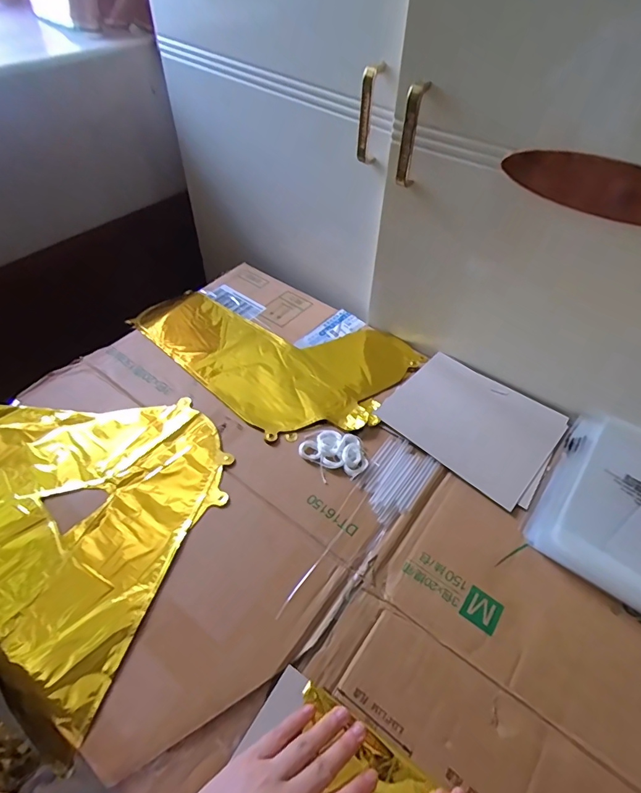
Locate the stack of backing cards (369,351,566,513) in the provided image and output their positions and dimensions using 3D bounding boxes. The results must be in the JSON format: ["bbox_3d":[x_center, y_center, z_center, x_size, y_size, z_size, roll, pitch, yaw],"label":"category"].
[{"bbox_3d":[0.192,0.031,0.564,0.199,0.006,0.164,31,56,21],"label":"stack of backing cards"}]

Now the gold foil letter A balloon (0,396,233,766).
[{"bbox_3d":[-0.306,0.110,0.491,0.371,0.029,0.305,20,52,14],"label":"gold foil letter A balloon"}]

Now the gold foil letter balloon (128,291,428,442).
[{"bbox_3d":[-0.069,-0.080,0.657,0.386,0.018,0.247,34,53,27],"label":"gold foil letter balloon"}]

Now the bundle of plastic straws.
[{"bbox_3d":[0.084,0.094,0.507,0.066,0.004,0.102,29,55,21],"label":"bundle of plastic straws"}]

